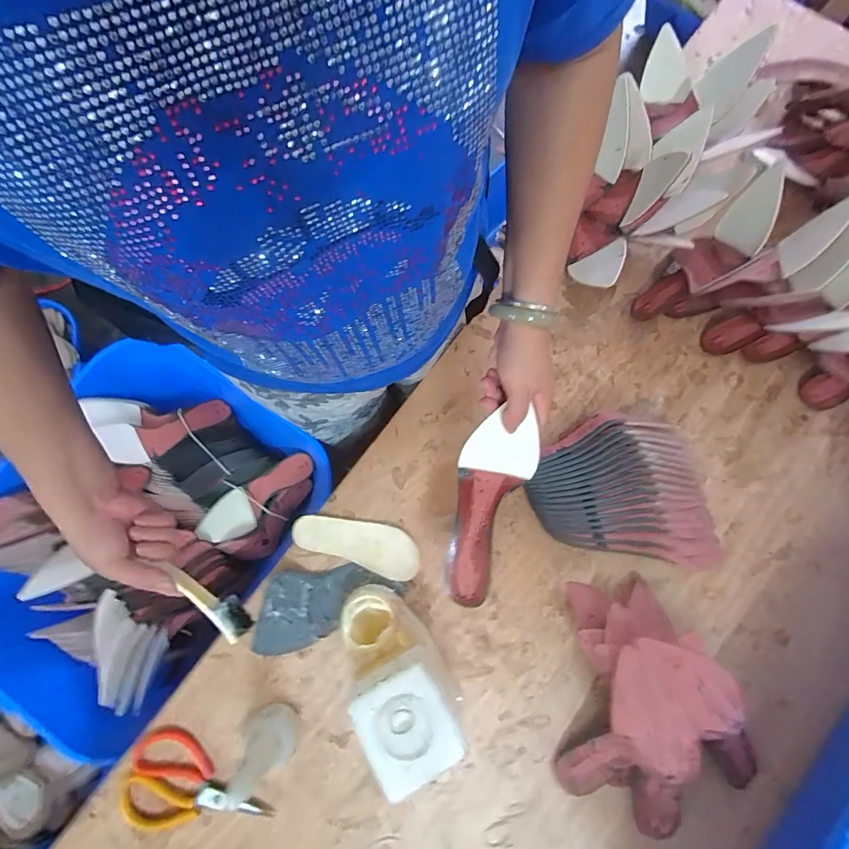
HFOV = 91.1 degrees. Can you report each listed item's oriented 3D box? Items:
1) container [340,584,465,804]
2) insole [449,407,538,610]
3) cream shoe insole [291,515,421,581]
[{"bbox_3d":[-0.038,0.306,0.518,0.105,0.121,0.196,-28,80,-7],"label":"container"},{"bbox_3d":[0.071,0.100,0.492,0.080,0.058,0.233,14,98,2],"label":"insole"},{"bbox_3d":[-0.095,0.168,0.600,0.183,0.006,0.062,19,72,1],"label":"cream shoe insole"}]

